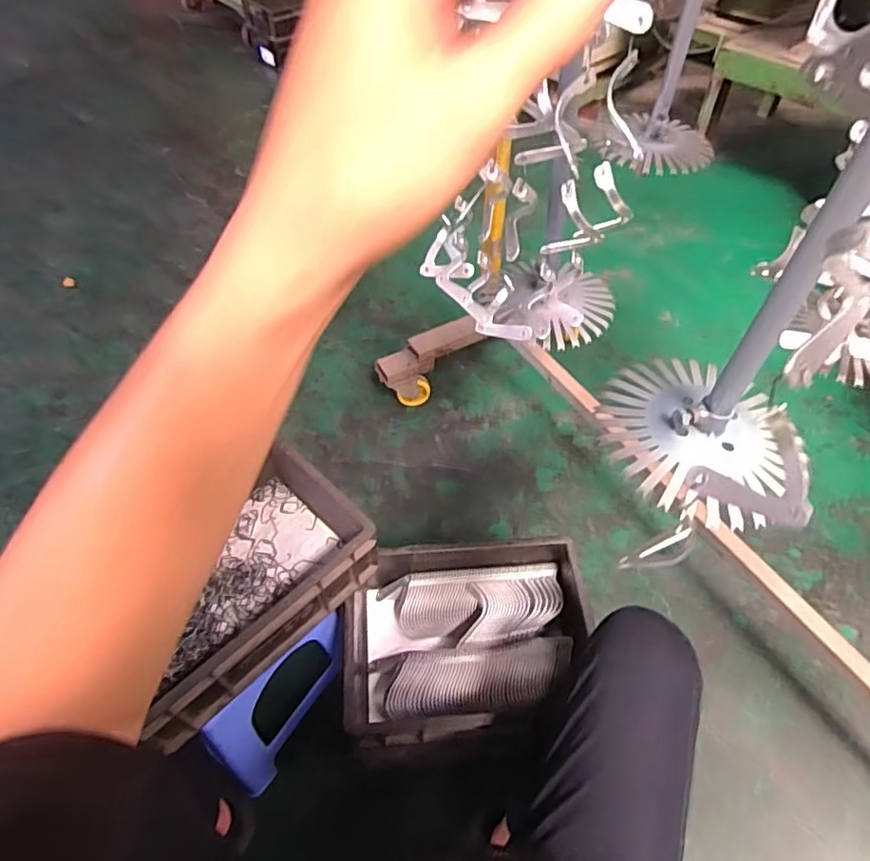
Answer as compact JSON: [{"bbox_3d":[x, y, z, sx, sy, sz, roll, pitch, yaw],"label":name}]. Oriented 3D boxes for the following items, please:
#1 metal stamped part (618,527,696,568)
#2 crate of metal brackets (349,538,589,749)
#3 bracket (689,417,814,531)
[{"bbox_3d":[0.188,0.102,0.486,0.067,0.015,0.025,-21,54,-15],"label":"metal stamped part"},{"bbox_3d":[0.046,0.299,0.850,0.332,0.118,0.255,-2,52,-1],"label":"crate of metal brackets"},{"bbox_3d":[0.215,0.036,0.386,0.011,0.075,0.064,-12,63,-47],"label":"bracket"}]

